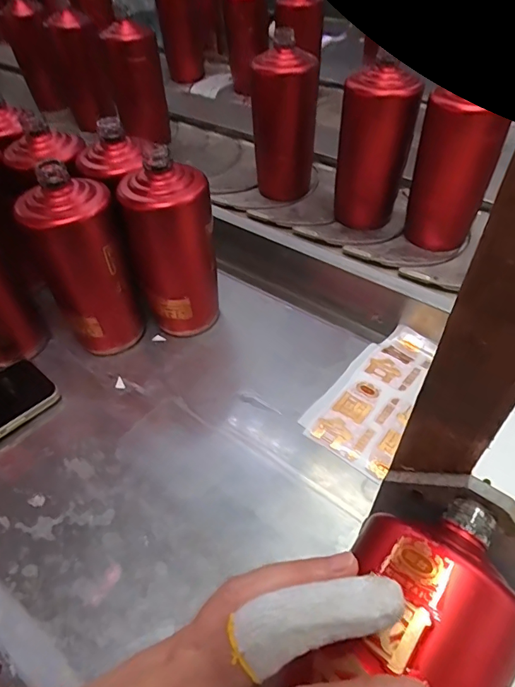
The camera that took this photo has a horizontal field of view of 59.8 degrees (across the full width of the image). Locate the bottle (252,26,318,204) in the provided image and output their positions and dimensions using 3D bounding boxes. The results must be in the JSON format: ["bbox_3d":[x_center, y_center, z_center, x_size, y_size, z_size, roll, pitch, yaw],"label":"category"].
[{"bbox_3d":[0.032,-0.288,0.598,0.076,0.187,0.062,23,55,24],"label":"bottle"}]

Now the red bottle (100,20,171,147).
[{"bbox_3d":[-0.194,-0.419,0.742,0.082,0.180,0.068,-16,49,-8],"label":"red bottle"}]

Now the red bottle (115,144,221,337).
[{"bbox_3d":[-0.086,-0.093,0.456,0.076,0.180,0.069,22,54,23],"label":"red bottle"}]

